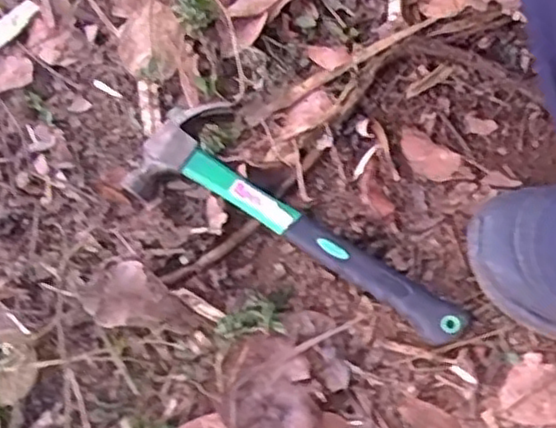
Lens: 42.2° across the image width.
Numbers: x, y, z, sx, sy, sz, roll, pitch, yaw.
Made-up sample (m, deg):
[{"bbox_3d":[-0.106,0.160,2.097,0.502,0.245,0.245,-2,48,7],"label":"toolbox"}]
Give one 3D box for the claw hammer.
[{"bbox_3d":[0.021,0.008,0.520,0.257,0.021,0.087,30,80,9],"label":"claw hammer"}]

